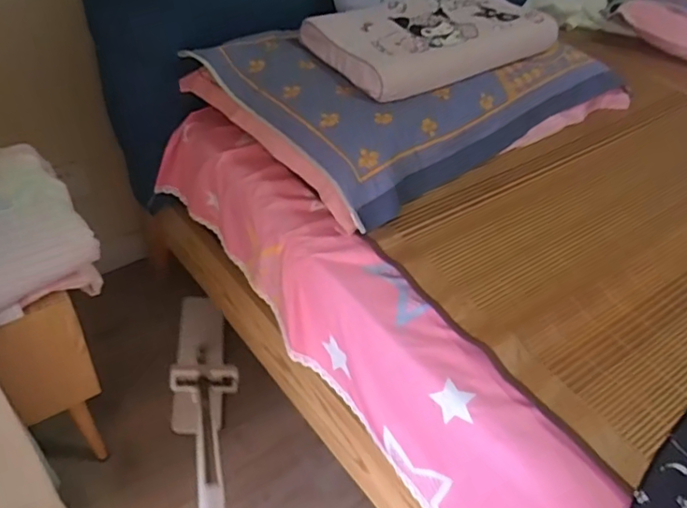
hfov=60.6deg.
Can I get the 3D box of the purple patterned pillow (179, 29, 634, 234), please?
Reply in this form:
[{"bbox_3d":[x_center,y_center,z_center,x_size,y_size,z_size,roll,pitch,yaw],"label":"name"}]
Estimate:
[{"bbox_3d":[0.149,-0.311,1.101,0.706,0.127,0.419,-25,50,-30],"label":"purple patterned pillow"}]

